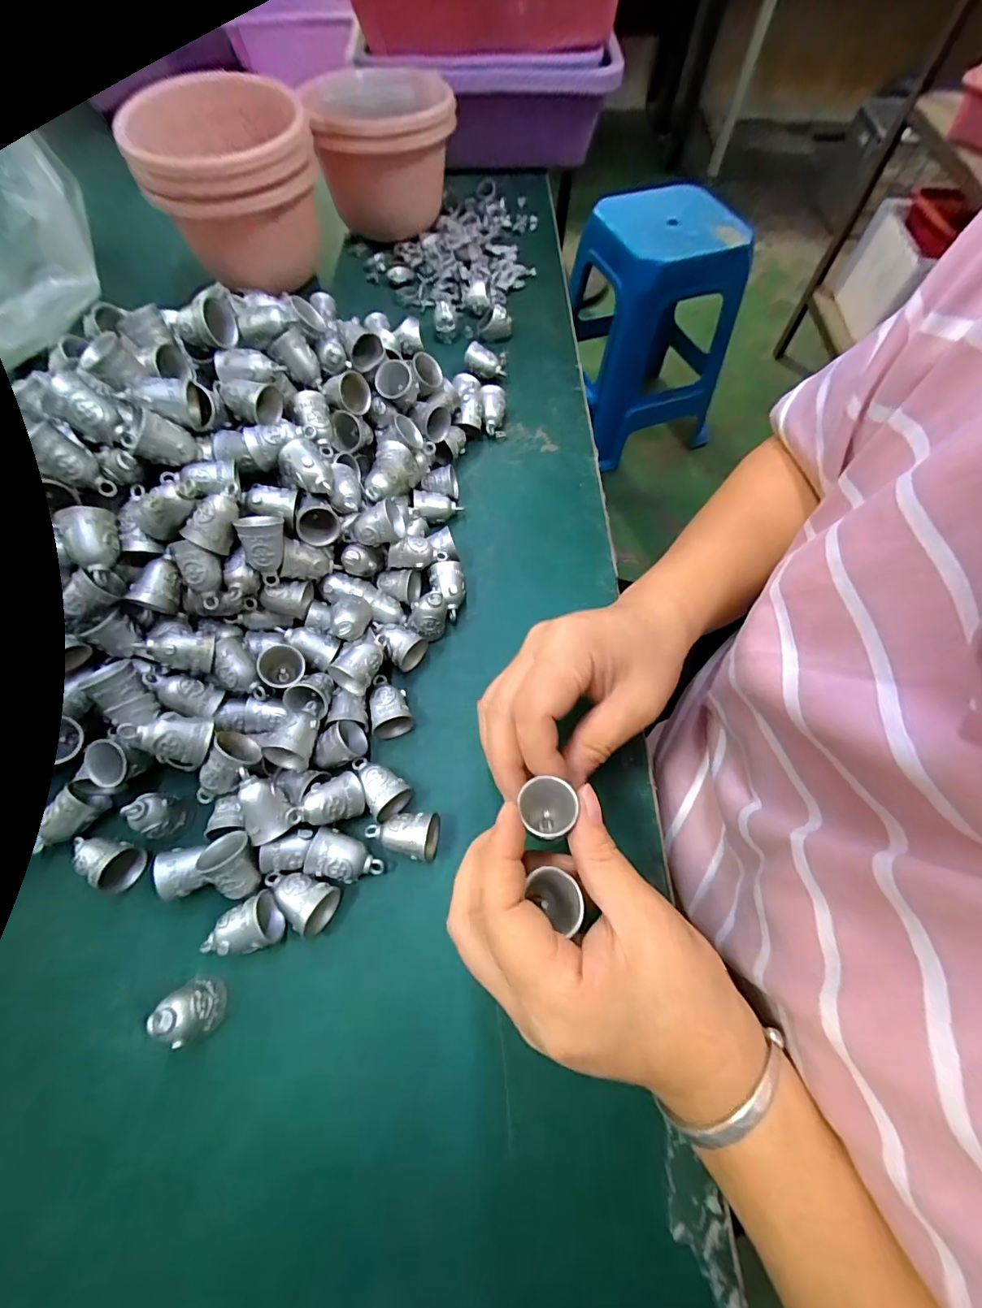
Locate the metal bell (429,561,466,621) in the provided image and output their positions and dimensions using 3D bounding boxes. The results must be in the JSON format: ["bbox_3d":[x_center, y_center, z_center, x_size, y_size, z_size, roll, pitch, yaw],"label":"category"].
[{"bbox_3d":[-0.028,-0.042,0.318,0.023,0.024,0.033,-7,64,-3],"label":"metal bell"}]

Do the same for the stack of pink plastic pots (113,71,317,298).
[{"bbox_3d":[-0.230,-0.428,0.437,0.139,0.119,0.169,-15,64,-7],"label":"stack of pink plastic pots"}]

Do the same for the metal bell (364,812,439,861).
[{"bbox_3d":[-0.047,0.098,0.253,0.038,0.021,0.023,-4,64,-2],"label":"metal bell"}]

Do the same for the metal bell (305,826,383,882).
[{"bbox_3d":[-0.075,0.106,0.248,0.037,0.021,0.022,10,64,5],"label":"metal bell"}]

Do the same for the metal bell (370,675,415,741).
[{"bbox_3d":[-0.063,0.029,0.285,0.024,0.024,0.037,-20,65,-9],"label":"metal bell"}]

